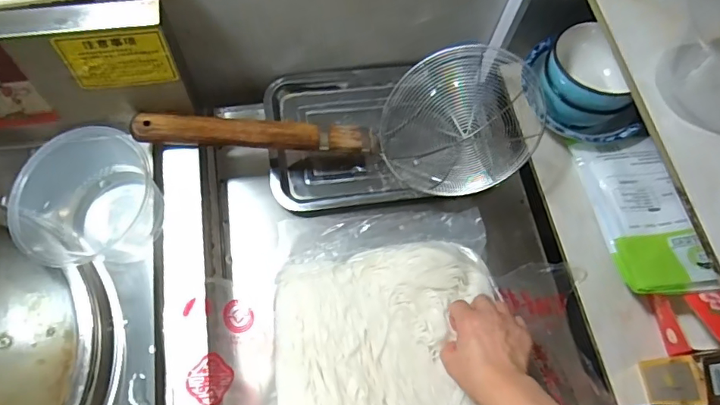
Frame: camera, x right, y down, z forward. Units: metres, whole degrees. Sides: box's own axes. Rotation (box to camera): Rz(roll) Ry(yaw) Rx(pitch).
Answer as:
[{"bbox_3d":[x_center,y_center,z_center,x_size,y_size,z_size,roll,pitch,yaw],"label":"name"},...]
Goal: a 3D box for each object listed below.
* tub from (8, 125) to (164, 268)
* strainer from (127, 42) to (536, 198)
[{"bbox_3d":[-0.284,-0.003,0.515,0.121,0.096,0.119,1,67,-3],"label":"tub"},{"bbox_3d":[-0.010,-0.092,0.617,0.493,0.119,0.188,-6,68,-17],"label":"strainer"}]

